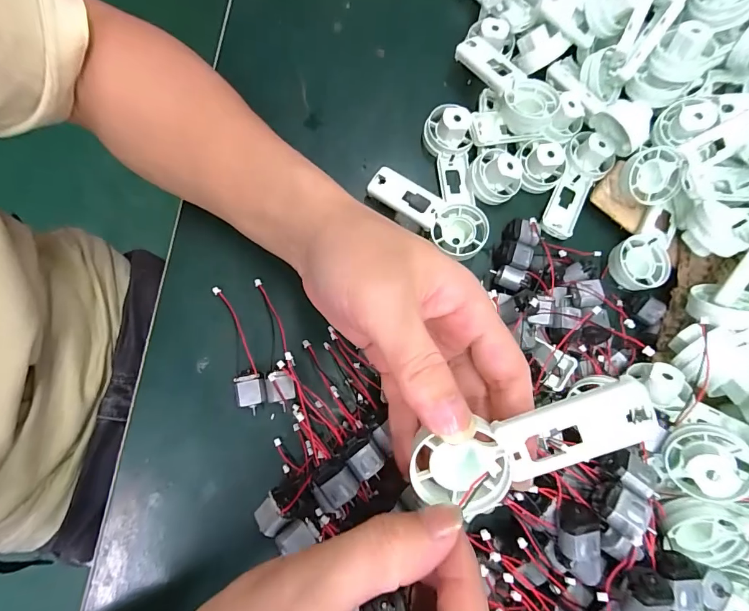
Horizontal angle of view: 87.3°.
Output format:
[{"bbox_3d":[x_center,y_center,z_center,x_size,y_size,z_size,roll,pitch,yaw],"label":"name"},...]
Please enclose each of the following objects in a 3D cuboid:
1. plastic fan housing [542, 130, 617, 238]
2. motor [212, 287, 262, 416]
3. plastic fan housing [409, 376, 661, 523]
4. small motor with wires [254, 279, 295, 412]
[{"bbox_3d":[0.154,-0.094,0.305,0.037,0.022,0.086,35,78,1],"label":"plastic fan housing"},{"bbox_3d":[-0.091,0.028,0.264,0.016,0.014,0.088,-16,82,-9],"label":"motor"},{"bbox_3d":[0.061,0.054,0.162,0.092,0.024,0.035,-32,99,14],"label":"plastic fan housing"},{"bbox_3d":[-0.067,0.024,0.264,0.018,0.016,0.090,-9,80,-8],"label":"small motor with wires"}]

